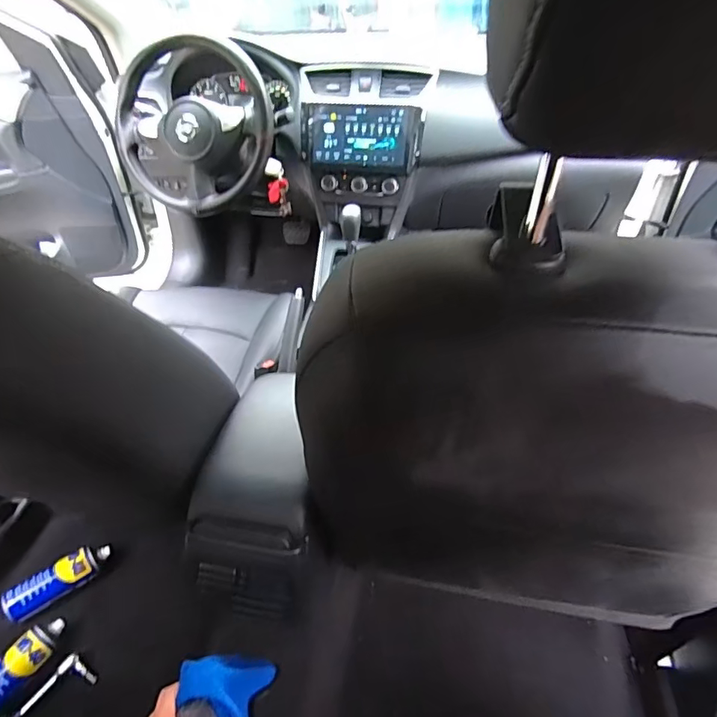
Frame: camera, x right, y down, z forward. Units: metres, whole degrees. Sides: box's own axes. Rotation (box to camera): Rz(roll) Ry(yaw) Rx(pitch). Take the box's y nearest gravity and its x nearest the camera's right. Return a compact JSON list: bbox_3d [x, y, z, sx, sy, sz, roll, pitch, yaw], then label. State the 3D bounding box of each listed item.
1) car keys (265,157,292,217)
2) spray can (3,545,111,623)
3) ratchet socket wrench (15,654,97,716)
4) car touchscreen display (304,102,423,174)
[{"bbox_3d":[-0.202,-0.429,1.183,0.053,0.126,0.051,-8,43,-6],"label":"car keys"},{"bbox_3d":[-0.597,0.437,0.935,0.181,0.048,0.059,-29,49,-25],"label":"spray can"},{"bbox_3d":[-0.526,0.588,0.821,0.068,0.024,0.109,20,48,23],"label":"ratchet socket wrench"},{"bbox_3d":[0.003,-0.523,1.114,0.269,0.143,0.040,7,18,11],"label":"car touchscreen display"}]

